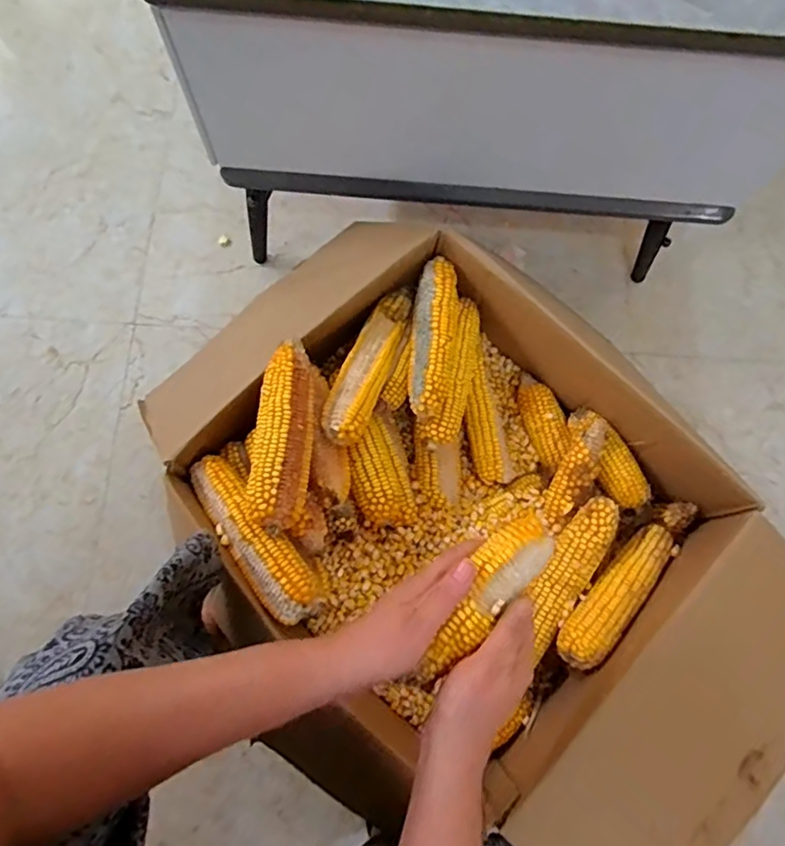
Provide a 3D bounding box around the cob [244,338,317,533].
[{"bbox_3d":[-0.106,0.009,0.553,0.057,0.039,0.186,7,76,0],"label":"cob"}]

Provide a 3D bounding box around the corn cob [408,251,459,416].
[{"bbox_3d":[0.047,-0.099,0.637,0.050,0.041,0.192,6,76,0],"label":"corn cob"}]

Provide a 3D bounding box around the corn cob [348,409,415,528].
[{"bbox_3d":[-0.013,0.055,0.637,0.063,0.059,0.122,-12,78,-3],"label":"corn cob"}]

